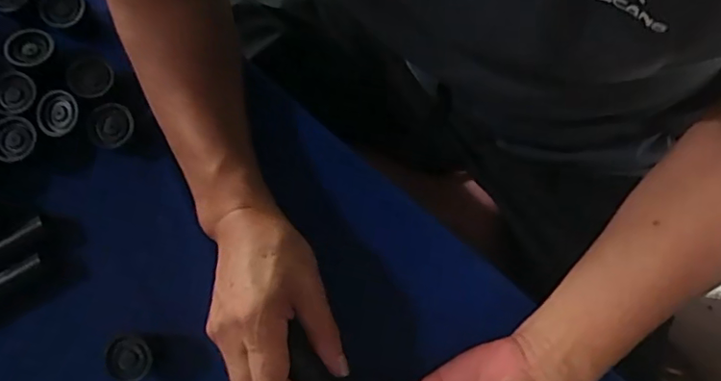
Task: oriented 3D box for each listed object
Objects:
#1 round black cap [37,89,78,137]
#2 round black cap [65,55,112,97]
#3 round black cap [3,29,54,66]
[{"bbox_3d":[-0.232,-0.059,0.417,0.029,0.006,0.034,12,79,2],"label":"round black cap"},{"bbox_3d":[-0.211,-0.089,0.427,0.033,0.009,0.037,-12,79,-3],"label":"round black cap"},{"bbox_3d":[-0.260,-0.113,0.428,0.032,0.011,0.033,0,79,-1],"label":"round black cap"}]

